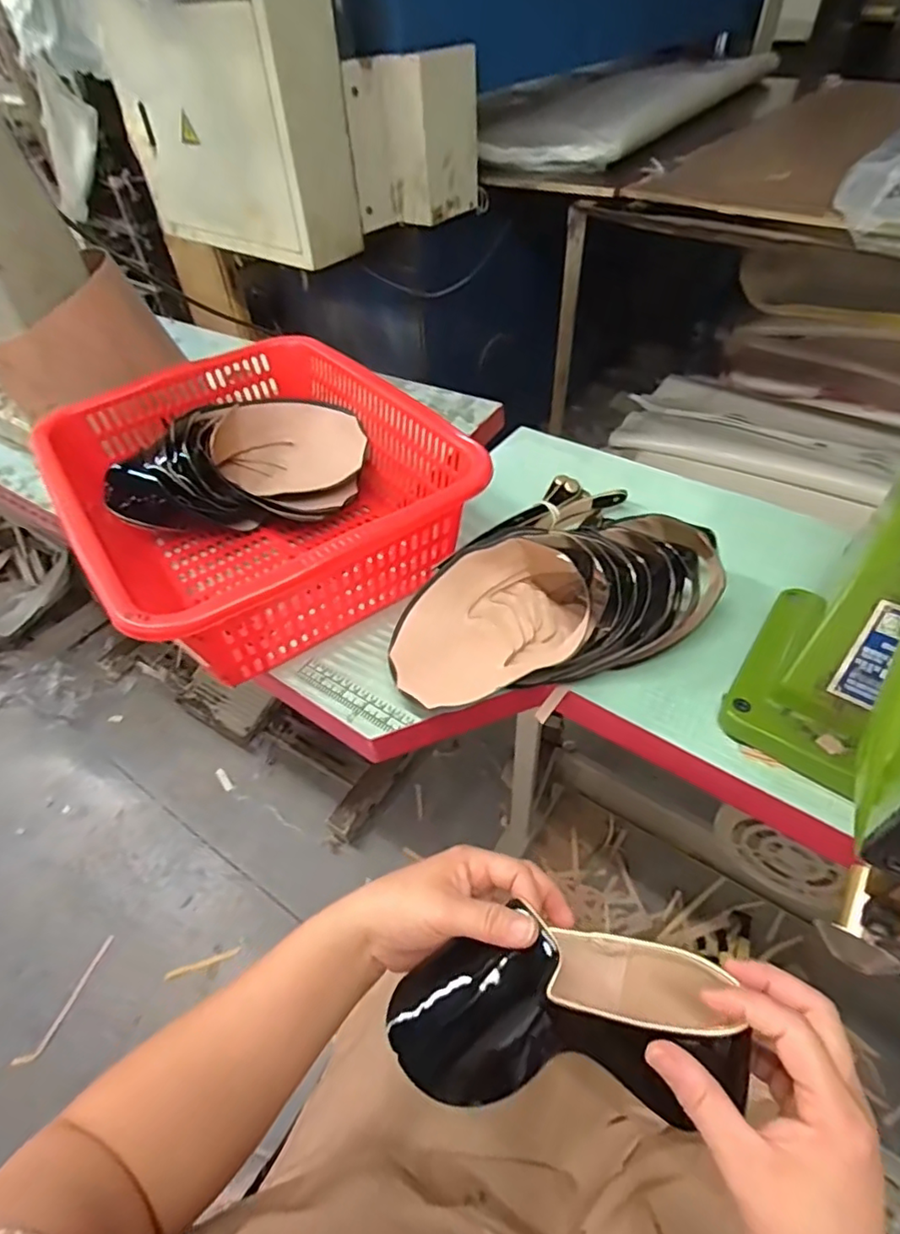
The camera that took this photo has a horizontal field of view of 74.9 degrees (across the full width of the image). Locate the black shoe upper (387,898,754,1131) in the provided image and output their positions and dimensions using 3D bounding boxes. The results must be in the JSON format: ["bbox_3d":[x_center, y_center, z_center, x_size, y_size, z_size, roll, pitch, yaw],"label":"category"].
[{"bbox_3d":[0.058,0.223,0.327,0.181,0.052,0.079,-8,47,6],"label":"black shoe upper"}]

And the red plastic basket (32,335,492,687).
[{"bbox_3d":[-0.197,-0.128,0.621,0.333,0.141,0.413,-30,52,-22],"label":"red plastic basket"}]

